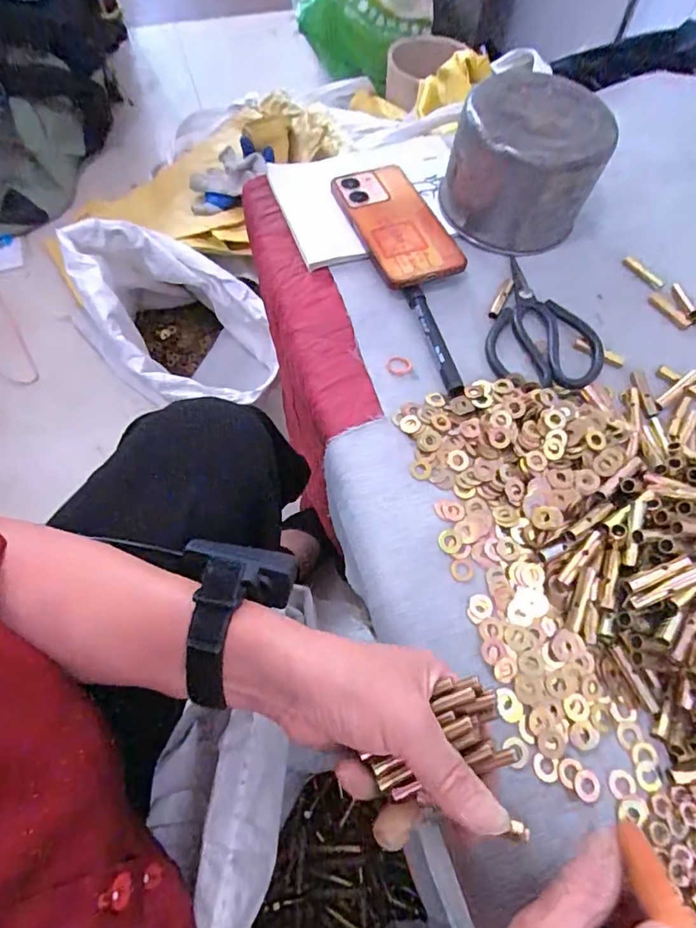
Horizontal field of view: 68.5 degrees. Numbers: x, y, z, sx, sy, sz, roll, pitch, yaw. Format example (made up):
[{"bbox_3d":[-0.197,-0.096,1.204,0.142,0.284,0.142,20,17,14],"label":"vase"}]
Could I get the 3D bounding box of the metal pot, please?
[{"bbox_3d":[0.167,-0.283,0.488,0.135,0.105,0.119,35,69,17],"label":"metal pot"}]

